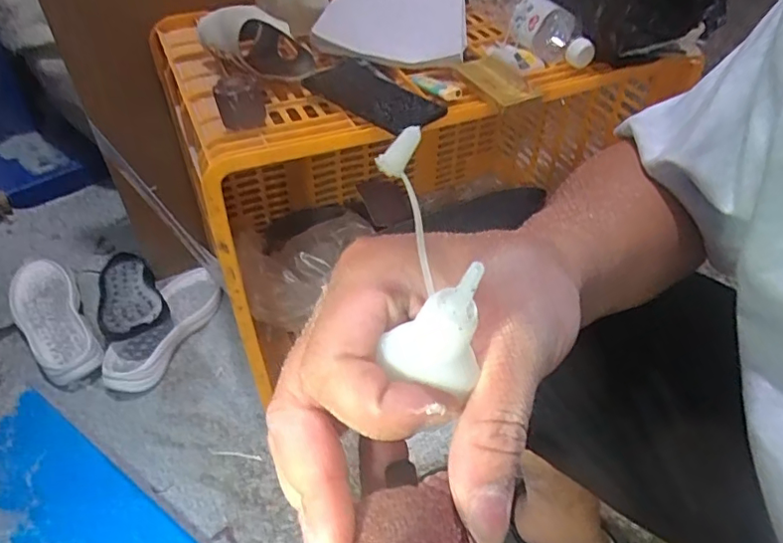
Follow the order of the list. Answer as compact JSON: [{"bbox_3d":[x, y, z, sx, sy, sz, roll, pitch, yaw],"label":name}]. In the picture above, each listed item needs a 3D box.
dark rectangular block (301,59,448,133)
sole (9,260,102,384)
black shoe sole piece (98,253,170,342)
[{"bbox_3d":[-0.020,-0.198,0.631,0.096,0.018,0.166,-28,51,-26],"label":"dark rectangular block"},{"bbox_3d":[-0.576,0.083,0.956,0.101,0.065,0.265,-27,51,-25],"label":"sole"},{"bbox_3d":[-0.456,0.036,0.973,0.100,0.029,0.293,-18,34,-22],"label":"black shoe sole piece"}]

